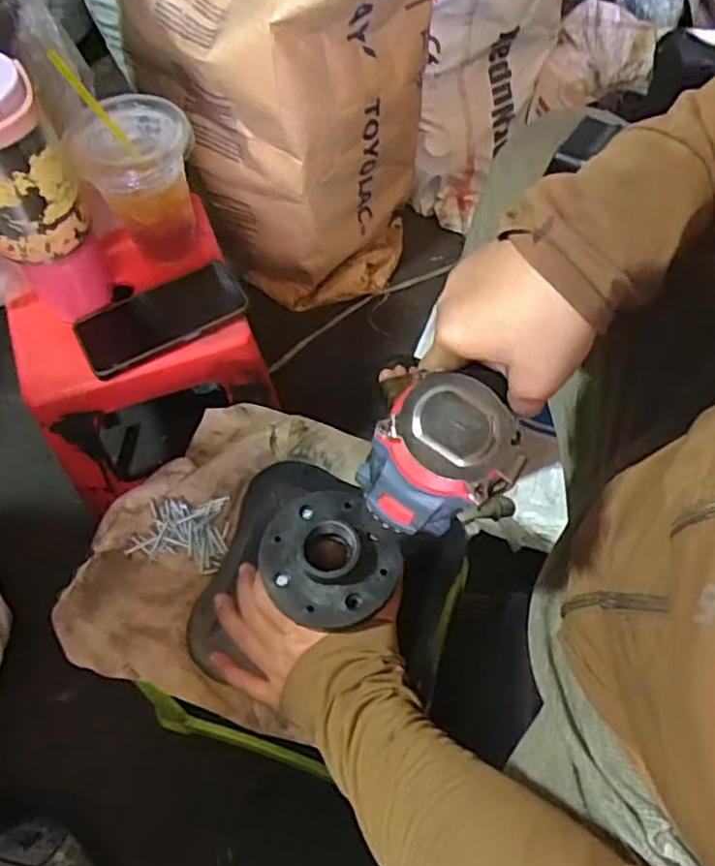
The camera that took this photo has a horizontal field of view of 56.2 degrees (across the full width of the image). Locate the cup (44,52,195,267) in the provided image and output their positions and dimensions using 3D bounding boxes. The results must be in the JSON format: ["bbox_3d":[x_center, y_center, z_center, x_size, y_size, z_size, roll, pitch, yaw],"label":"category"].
[{"bbox_3d":[-0.207,-0.250,0.645,0.100,0.183,0.098,0,60,1],"label":"cup"}]

